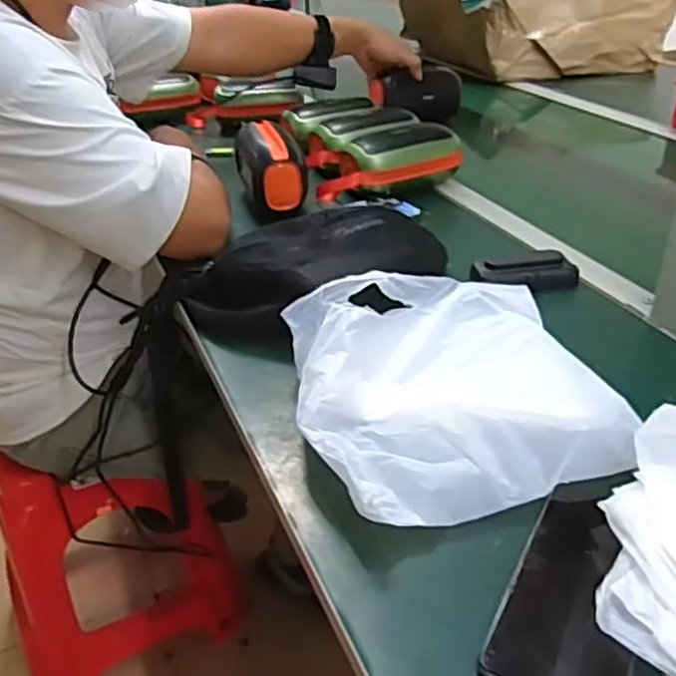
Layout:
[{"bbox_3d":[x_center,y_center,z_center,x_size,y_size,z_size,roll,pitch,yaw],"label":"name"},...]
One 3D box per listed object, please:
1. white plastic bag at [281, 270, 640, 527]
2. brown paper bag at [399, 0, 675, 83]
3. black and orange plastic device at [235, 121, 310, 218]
[{"bbox_3d":[0.082,0.027,0.533,0.229,0.056,0.240,-8,34,-9],"label":"white plastic bag"},{"bbox_3d":[0.462,-0.714,1.529,0.557,0.187,0.332,-6,33,-5],"label":"brown paper bag"},{"bbox_3d":[-0.089,-0.229,0.895,0.075,0.081,0.148,-11,34,-12],"label":"black and orange plastic device"}]

